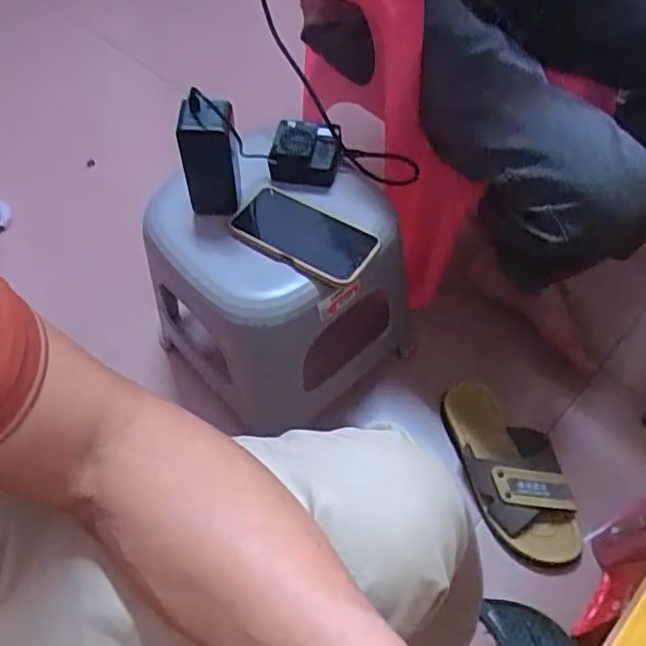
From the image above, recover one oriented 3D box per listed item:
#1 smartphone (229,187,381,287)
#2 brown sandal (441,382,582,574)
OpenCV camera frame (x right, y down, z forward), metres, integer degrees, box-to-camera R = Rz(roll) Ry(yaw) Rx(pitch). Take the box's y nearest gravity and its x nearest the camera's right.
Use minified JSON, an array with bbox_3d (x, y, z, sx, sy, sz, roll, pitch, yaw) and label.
[{"bbox_3d":[-0.023,-0.101,0.709,0.168,0.017,0.088,29,55,26],"label":"smartphone"},{"bbox_3d":[0.250,0.196,0.832,0.113,0.065,0.256,-16,58,-8],"label":"brown sandal"}]

